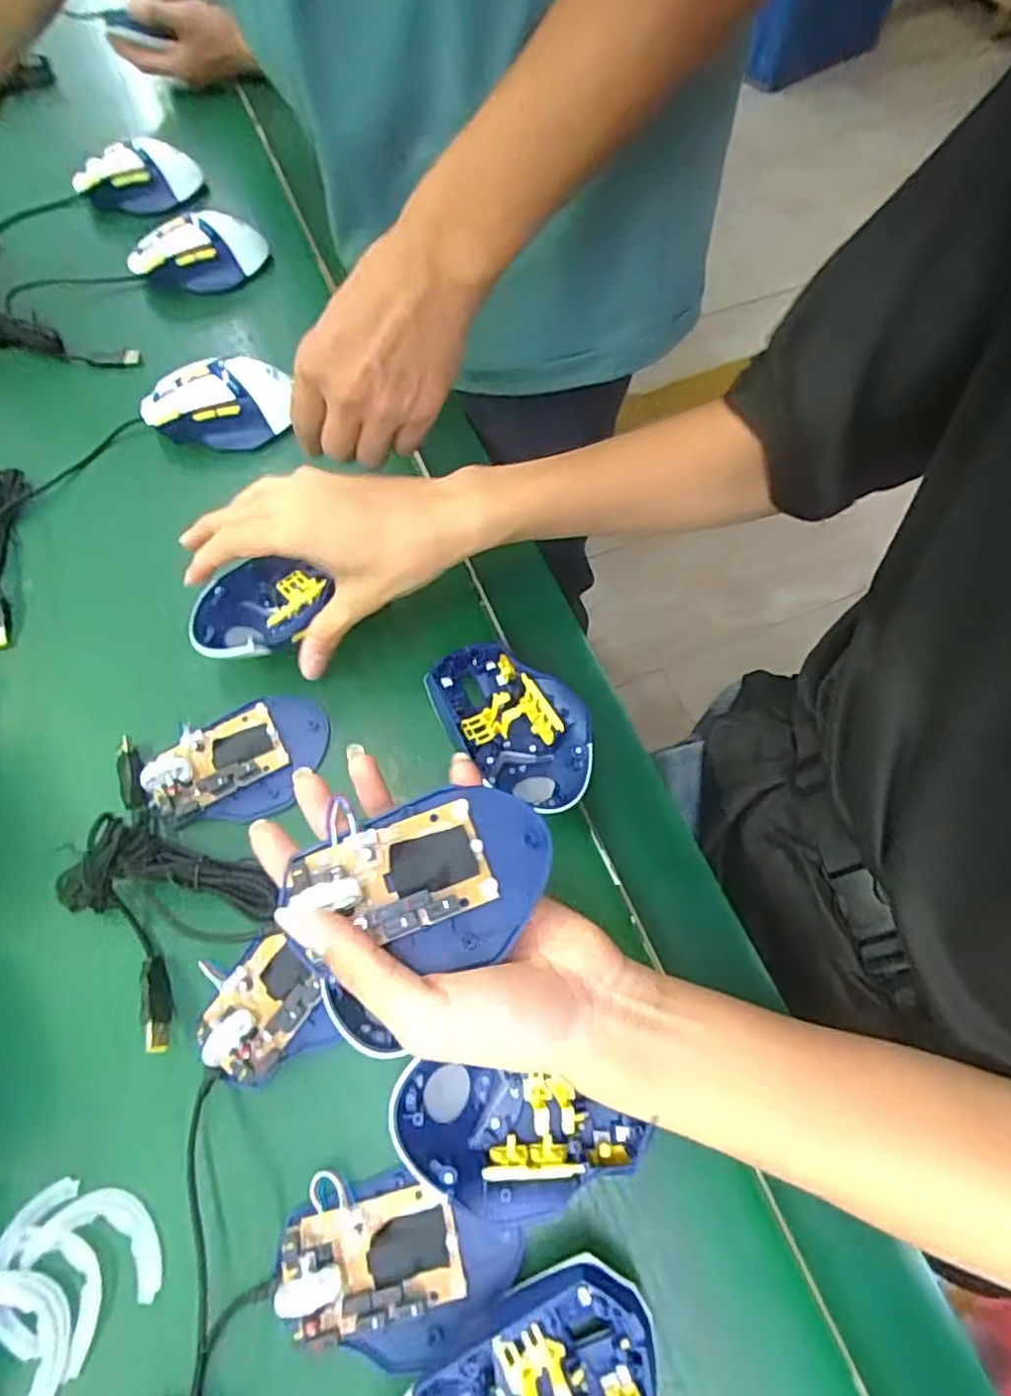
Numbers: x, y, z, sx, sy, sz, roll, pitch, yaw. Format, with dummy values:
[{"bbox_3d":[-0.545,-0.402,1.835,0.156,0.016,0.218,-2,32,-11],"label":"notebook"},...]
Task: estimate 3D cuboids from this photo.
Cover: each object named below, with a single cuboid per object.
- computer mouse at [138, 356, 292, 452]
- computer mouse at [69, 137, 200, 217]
[{"bbox_3d":[-0.228,-0.230,0.506,0.109,0.042,0.055,-5,64,1],"label":"computer mouse"},{"bbox_3d":[-0.362,-0.512,0.638,0.117,0.048,0.062,-26,65,-9],"label":"computer mouse"}]

